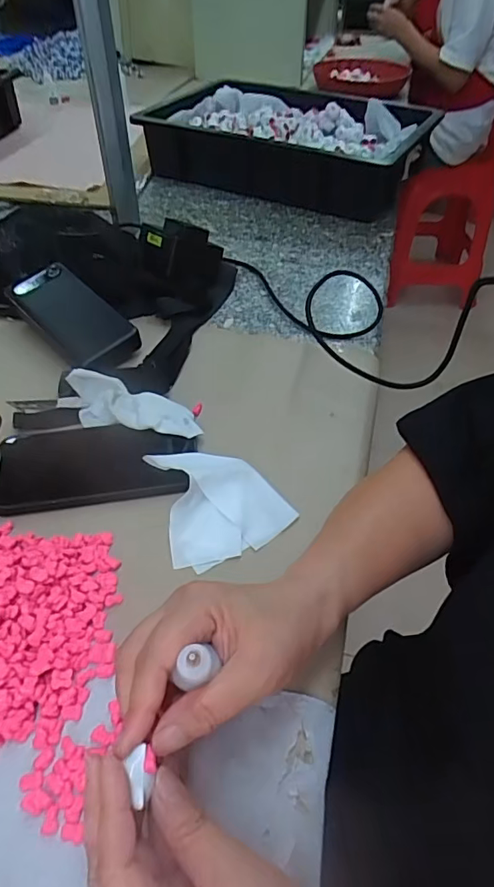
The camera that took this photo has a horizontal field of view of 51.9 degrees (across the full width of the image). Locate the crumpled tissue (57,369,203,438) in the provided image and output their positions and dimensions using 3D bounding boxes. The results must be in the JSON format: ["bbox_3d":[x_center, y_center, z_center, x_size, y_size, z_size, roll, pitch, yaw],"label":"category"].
[{"bbox_3d":[-0.107,-0.033,0.458,0.136,0.024,0.048,10,47,10],"label":"crumpled tissue"}]

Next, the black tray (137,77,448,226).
[{"bbox_3d":[0.083,-0.539,0.903,0.429,0.096,0.327,21,49,19],"label":"black tray"}]

